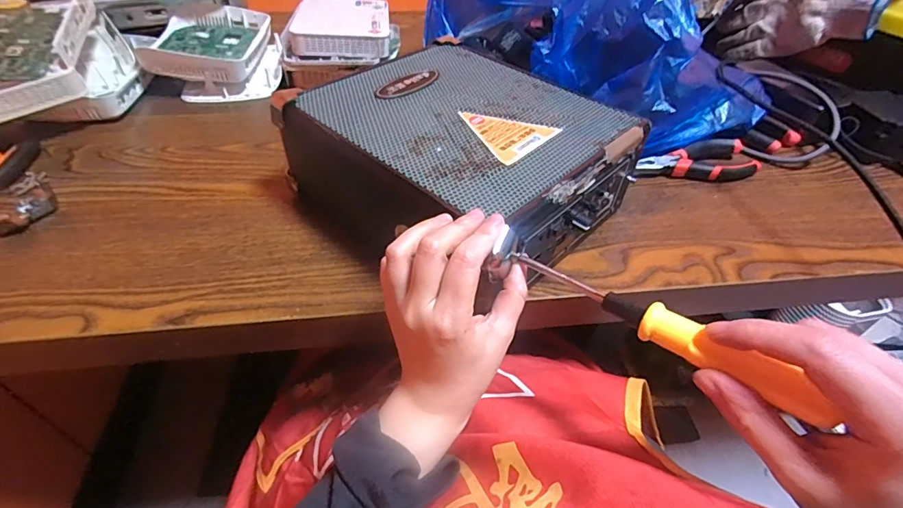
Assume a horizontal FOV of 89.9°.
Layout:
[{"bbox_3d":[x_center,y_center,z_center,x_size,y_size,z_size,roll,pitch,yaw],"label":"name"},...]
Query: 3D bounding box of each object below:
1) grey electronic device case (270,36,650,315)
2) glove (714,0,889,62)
[{"bbox_3d":[0.008,-0.076,0.392,0.232,0.096,0.208,36,54,28],"label":"grey electronic device case"},{"bbox_3d":[0.484,-0.330,0.613,0.082,0.151,0.198,-19,48,-21],"label":"glove"}]

